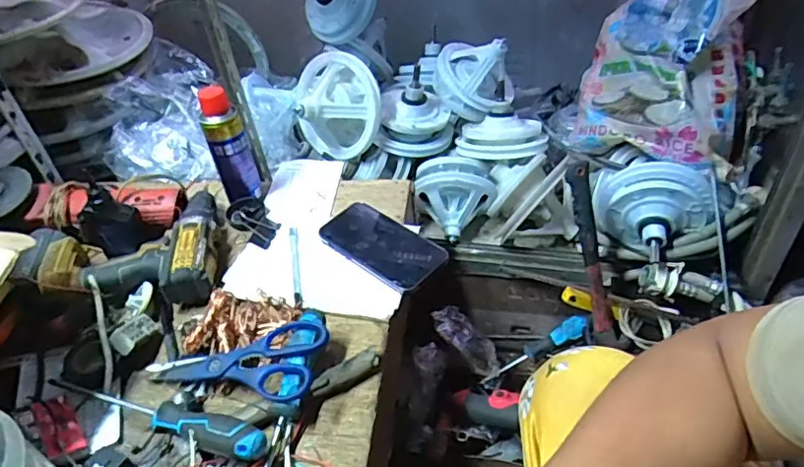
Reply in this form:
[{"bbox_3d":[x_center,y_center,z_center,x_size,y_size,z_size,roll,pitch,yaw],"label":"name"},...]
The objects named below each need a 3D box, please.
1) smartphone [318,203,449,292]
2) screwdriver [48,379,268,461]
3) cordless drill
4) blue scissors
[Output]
[{"bbox_3d":[-0.022,0.012,0.696,0.161,0.013,0.084,28,53,32],"label":"smartphone"},{"bbox_3d":[-0.237,0.171,0.535,0.253,0.032,0.031,8,43,21],"label":"screwdriver"},{"bbox_3d":[-0.326,0.016,0.706,0.188,0.072,0.183,-10,41,-4],"label":"cordless drill"},{"bbox_3d":[-0.168,0.139,0.559,0.207,0.012,0.078,-17,50,14],"label":"blue scissors"}]

